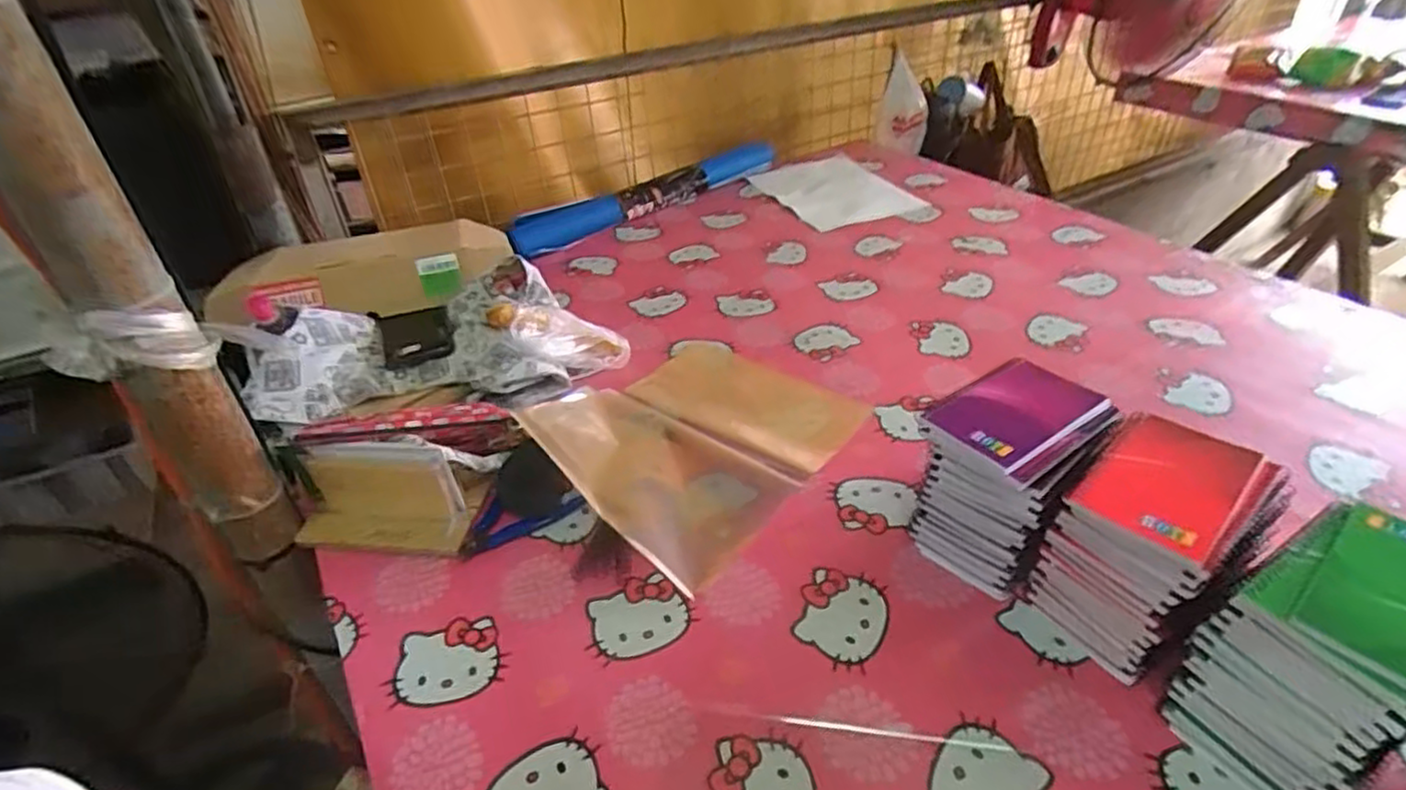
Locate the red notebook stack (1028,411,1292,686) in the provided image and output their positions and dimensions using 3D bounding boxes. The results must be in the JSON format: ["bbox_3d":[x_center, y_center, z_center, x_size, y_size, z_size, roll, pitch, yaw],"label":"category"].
[{"bbox_3d":[0.330,0.111,0.518,0.132,0.144,0.098,-27,43,-28],"label":"red notebook stack"}]

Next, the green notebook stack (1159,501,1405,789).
[{"bbox_3d":[0.394,0.167,0.438,0.127,0.147,0.100,-25,42,-25],"label":"green notebook stack"}]

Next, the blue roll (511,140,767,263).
[{"bbox_3d":[-0.090,-0.368,1.267,0.568,0.064,0.060,-29,44,-29],"label":"blue roll"}]

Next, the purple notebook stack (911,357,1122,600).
[{"bbox_3d":[0.256,0.068,0.584,0.126,0.143,0.103,-29,44,-29],"label":"purple notebook stack"}]

